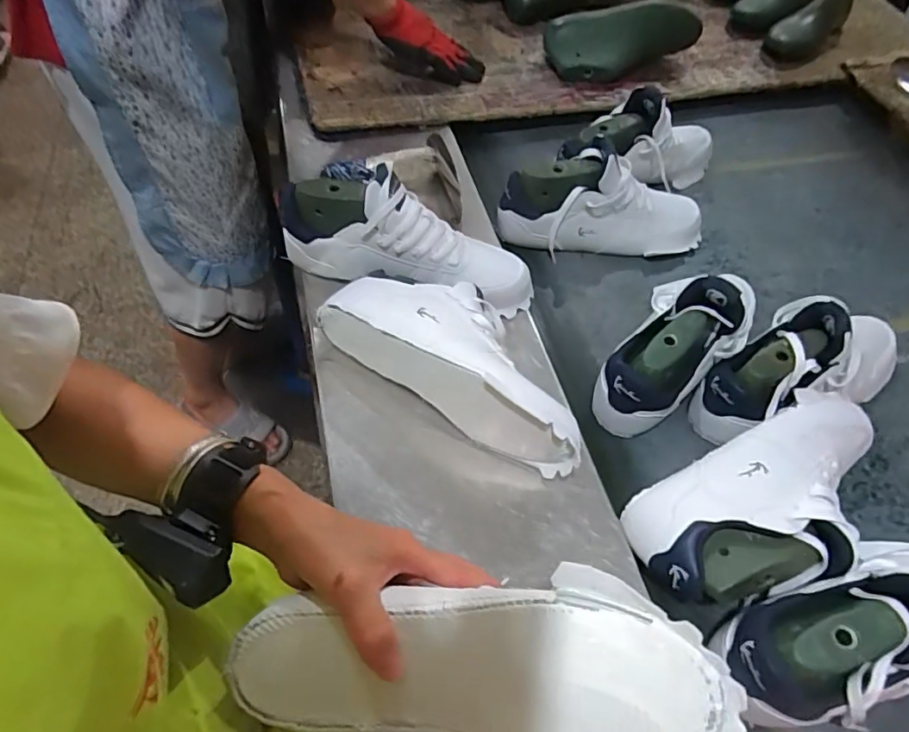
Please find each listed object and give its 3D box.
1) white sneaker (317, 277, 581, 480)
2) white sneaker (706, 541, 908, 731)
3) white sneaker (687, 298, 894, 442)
[{"bbox_3d":[0.011,-0.013,0.526,0.274,0.087,0.117,31,58,16],"label":"white sneaker"},{"bbox_3d":[0.335,0.201,0.420,0.259,0.131,0.104,-7,56,-9],"label":"white sneaker"},{"bbox_3d":[0.376,-0.012,0.571,0.256,0.110,0.088,-14,57,-14],"label":"white sneaker"}]

